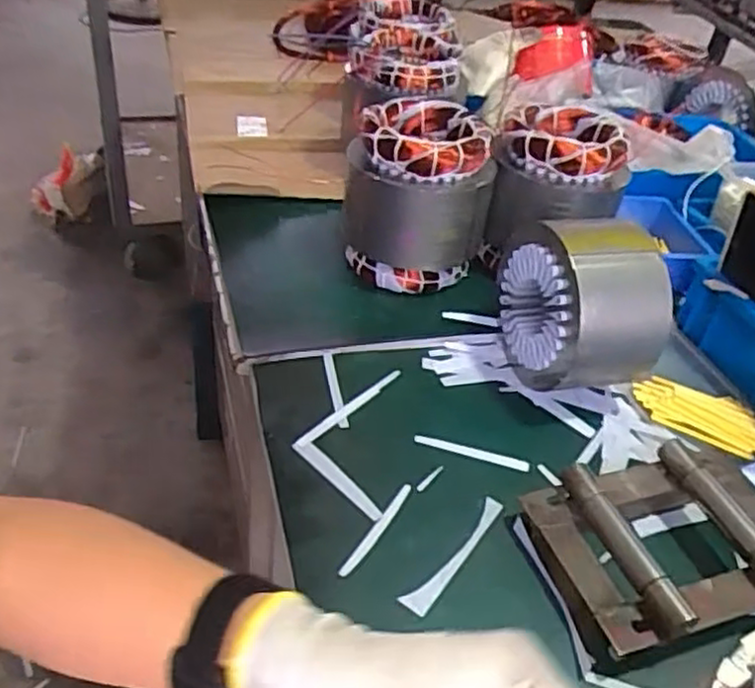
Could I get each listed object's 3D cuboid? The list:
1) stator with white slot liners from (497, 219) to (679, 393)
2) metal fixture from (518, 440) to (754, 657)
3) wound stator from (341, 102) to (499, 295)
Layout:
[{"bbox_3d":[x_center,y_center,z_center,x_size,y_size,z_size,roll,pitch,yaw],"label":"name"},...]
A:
[{"bbox_3d":[0.186,-0.035,0.655,0.113,0.151,0.133,-3,41,-11],"label":"stator with white slot liners"},{"bbox_3d":[0.224,0.144,0.535,0.205,0.050,0.135,-11,44,-20],"label":"metal fixture"},{"bbox_3d":[0.042,-0.155,0.750,0.144,0.158,0.141,10,41,3],"label":"wound stator"}]

